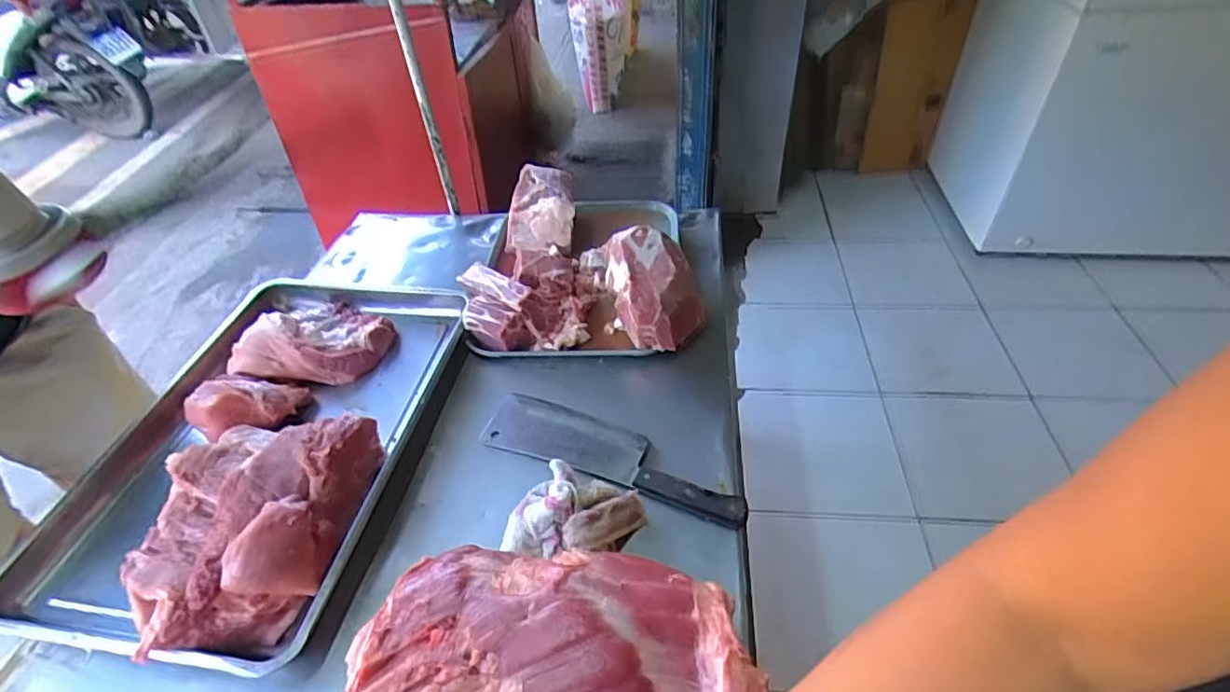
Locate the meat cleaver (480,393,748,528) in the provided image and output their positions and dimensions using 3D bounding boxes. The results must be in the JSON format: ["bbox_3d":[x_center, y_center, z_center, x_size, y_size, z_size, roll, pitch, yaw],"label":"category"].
[{"bbox_3d":[-0.004,0.134,0.768,0.355,0.029,0.091,16,46,20],"label":"meat cleaver"}]

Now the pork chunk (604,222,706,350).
[{"bbox_3d":[0.061,-0.092,0.935,0.144,0.102,0.214,-6,42,-3],"label":"pork chunk"}]

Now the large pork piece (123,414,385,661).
[{"bbox_3d":[-0.413,0.203,0.683,0.220,0.086,0.272,0,42,3],"label":"large pork piece"}]

